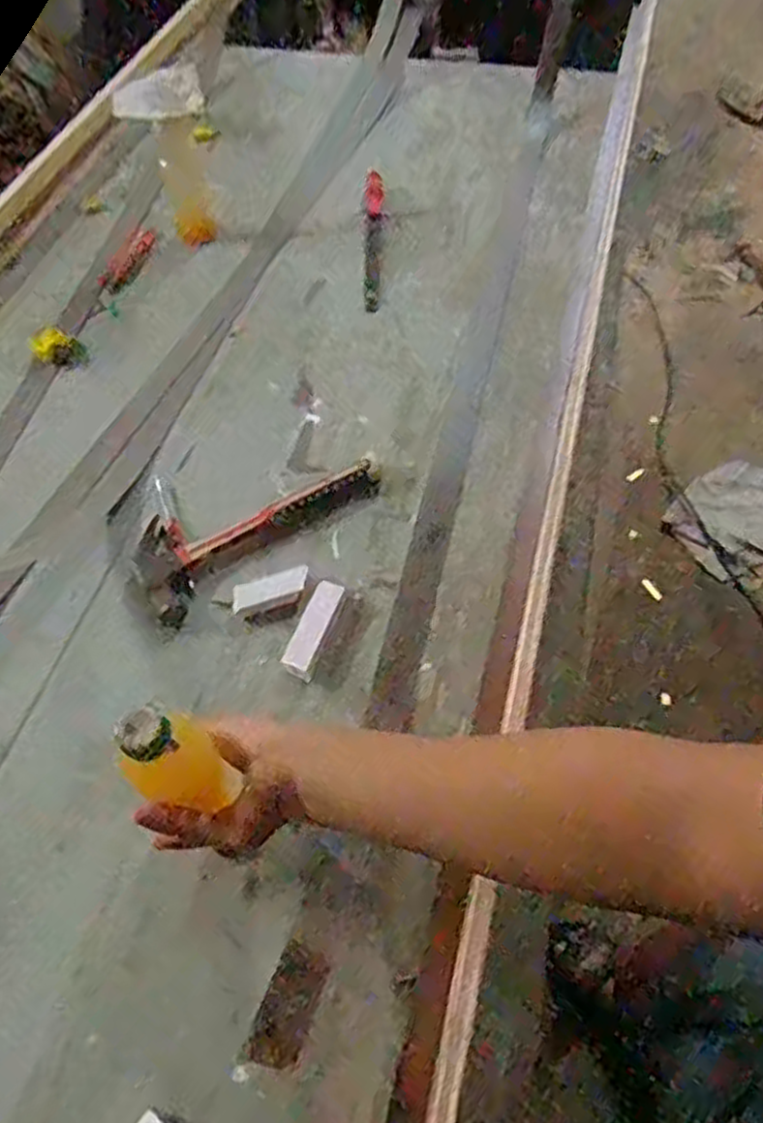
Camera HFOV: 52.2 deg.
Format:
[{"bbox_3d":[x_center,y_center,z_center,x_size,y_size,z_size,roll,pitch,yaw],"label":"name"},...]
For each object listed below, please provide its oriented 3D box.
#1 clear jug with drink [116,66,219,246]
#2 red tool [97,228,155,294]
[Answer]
[{"bbox_3d":[-0.279,-0.546,1.064,0.108,0.195,0.105,-15,54,-7],"label":"clear jug with drink"},{"bbox_3d":[-0.362,-0.427,1.104,0.046,0.008,0.140,11,56,12],"label":"red tool"}]

